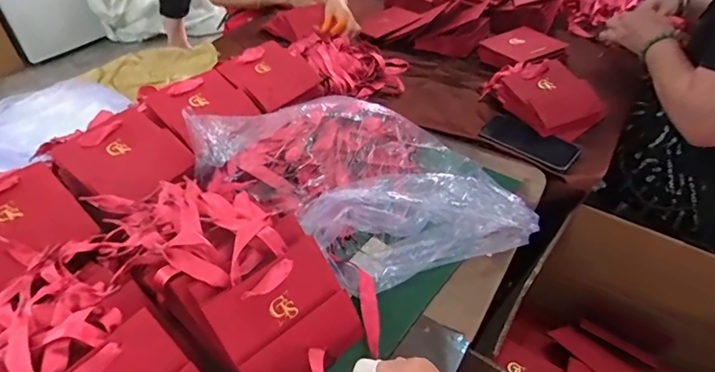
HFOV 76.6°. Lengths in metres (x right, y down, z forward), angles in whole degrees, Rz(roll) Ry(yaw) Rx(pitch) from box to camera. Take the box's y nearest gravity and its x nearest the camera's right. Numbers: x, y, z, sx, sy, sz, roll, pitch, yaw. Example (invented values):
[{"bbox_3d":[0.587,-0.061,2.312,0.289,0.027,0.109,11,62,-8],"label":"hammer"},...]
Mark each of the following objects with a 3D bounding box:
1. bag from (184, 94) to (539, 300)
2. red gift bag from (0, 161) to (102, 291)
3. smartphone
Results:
[{"bbox_3d":[0.006,-0.018,0.662,0.476,0.122,0.262,22,46,24],"label":"bag"},{"bbox_3d":[-0.449,0.049,0.592,0.153,0.055,0.141,45,53,9],"label":"red gift bag"},{"bbox_3d":[0.300,-0.080,0.797,0.163,0.017,0.078,32,51,31],"label":"smartphone"}]

